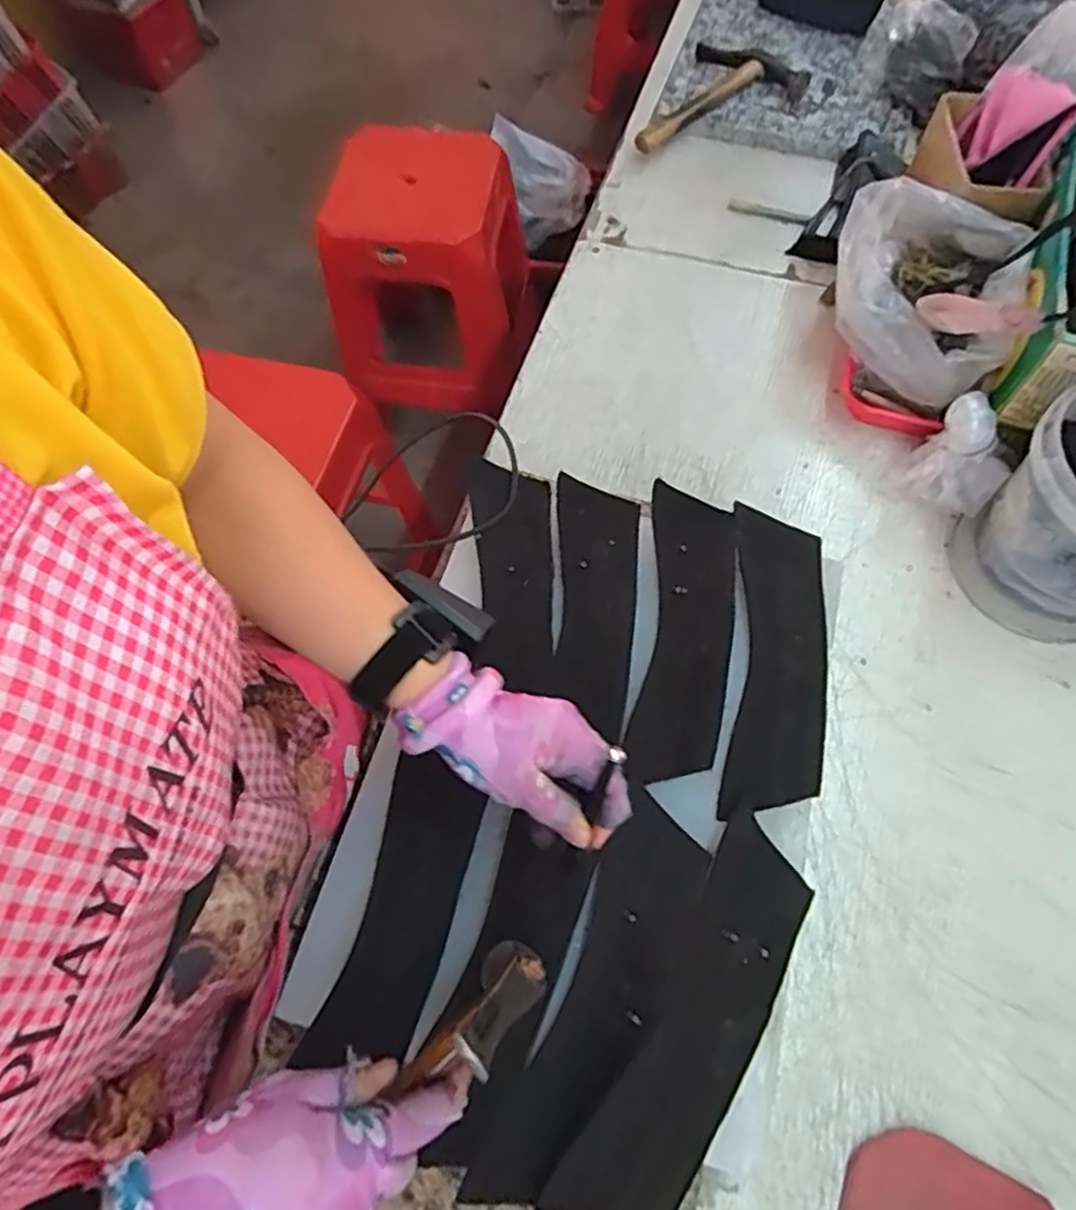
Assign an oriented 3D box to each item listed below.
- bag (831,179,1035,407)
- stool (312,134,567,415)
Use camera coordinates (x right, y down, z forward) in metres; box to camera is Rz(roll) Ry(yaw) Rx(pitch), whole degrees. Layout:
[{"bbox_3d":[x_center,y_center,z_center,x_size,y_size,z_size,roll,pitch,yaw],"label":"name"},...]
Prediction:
[{"bbox_3d":[0.344,-0.284,0.668,0.154,0.085,0.179,18,66,11],"label":"bag"},{"bbox_3d":[-0.192,-0.639,1.394,0.356,0.354,0.401,9,65,7],"label":"stool"}]

